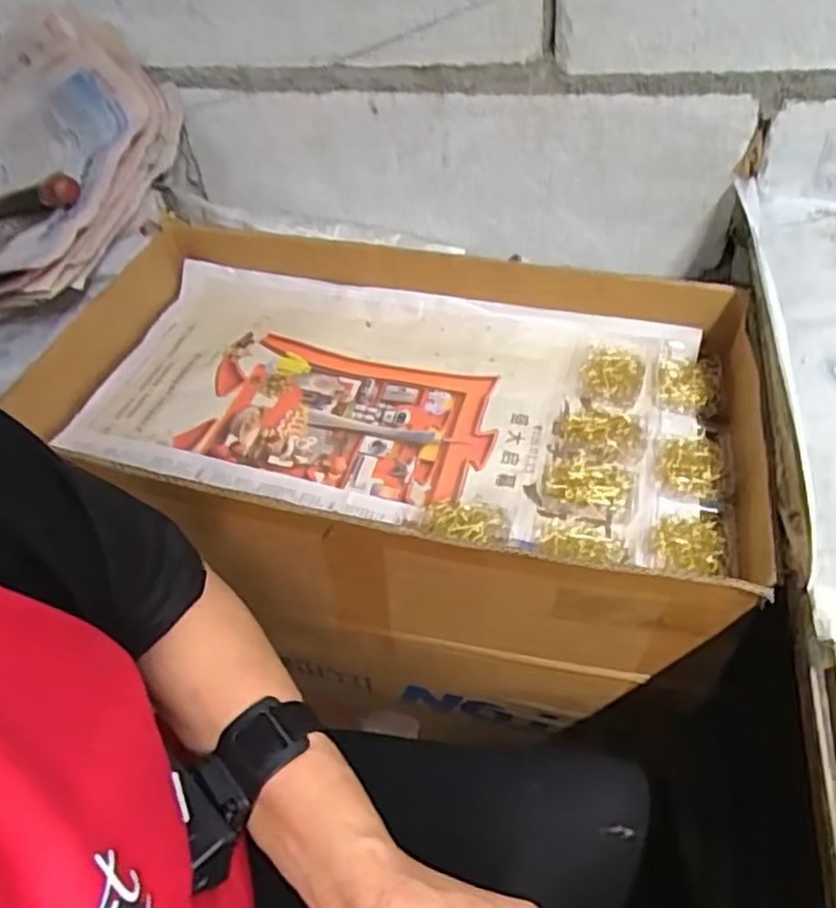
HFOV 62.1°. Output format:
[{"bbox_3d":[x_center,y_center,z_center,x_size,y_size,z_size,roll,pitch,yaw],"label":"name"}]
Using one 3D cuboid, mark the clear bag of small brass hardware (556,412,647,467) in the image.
[{"bbox_3d":[0.155,-0.015,0.591,0.071,0.008,0.063,4,47,10],"label":"clear bag of small brass hardware"}]

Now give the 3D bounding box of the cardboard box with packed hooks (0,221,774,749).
[{"bbox_3d":[-0.040,0.012,0.682,0.619,0.274,0.329,9,48,14],"label":"cardboard box with packed hooks"}]

